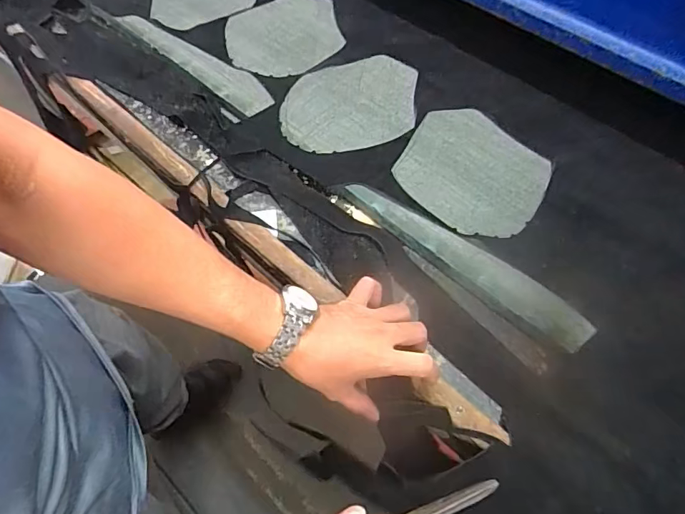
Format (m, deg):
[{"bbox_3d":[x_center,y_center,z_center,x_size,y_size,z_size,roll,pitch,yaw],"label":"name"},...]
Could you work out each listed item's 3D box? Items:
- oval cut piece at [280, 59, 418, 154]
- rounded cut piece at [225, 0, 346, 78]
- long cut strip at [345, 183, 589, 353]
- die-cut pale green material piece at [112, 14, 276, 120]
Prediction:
[{"bbox_3d":[0.015,-0.226,0.690,0.216,0.006,0.171,-15,60,-11],"label":"oval cut piece"},{"bbox_3d":[-0.092,-0.371,0.778,0.204,0.005,0.181,-30,64,-16],"label":"rounded cut piece"},{"bbox_3d":[0.139,-0.003,0.549,0.315,0.009,0.048,35,65,19],"label":"long cut strip"},{"bbox_3d":[-0.237,-0.318,0.745,0.340,0.010,0.056,39,69,20],"label":"die-cut pale green material piece"}]

